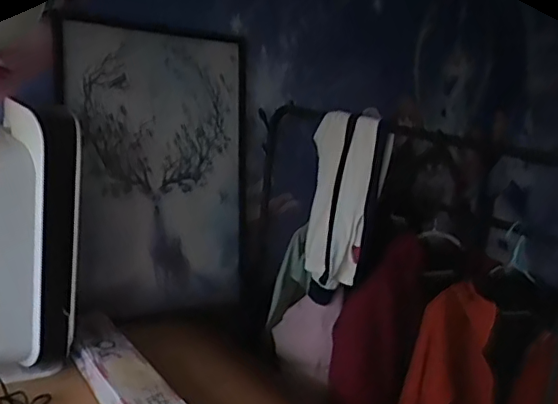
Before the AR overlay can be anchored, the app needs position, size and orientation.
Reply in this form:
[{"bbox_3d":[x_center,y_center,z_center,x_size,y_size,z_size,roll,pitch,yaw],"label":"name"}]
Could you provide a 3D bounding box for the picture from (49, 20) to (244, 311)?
[{"bbox_3d":[-0.316,-0.087,1.519,0.474,0.737,0.042,0,0,-36],"label":"picture"}]

